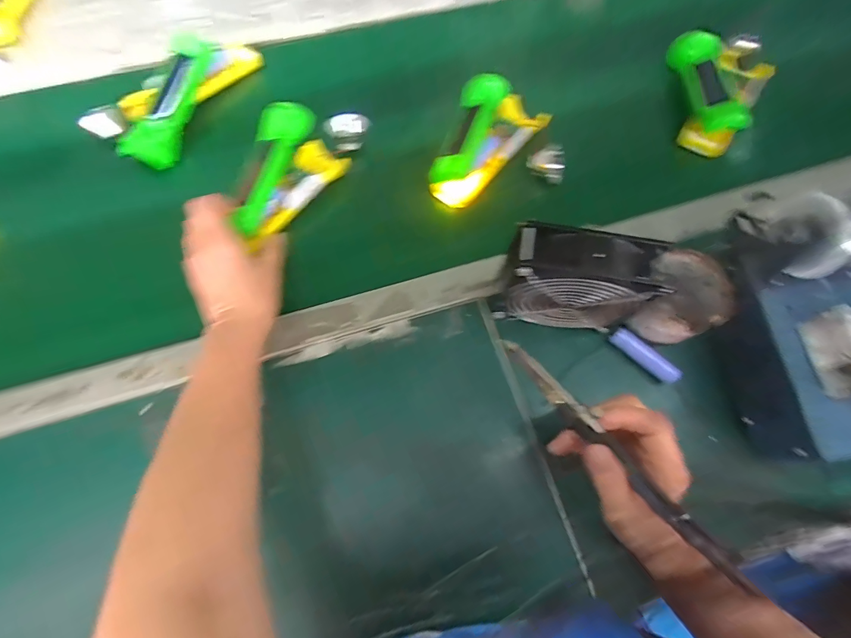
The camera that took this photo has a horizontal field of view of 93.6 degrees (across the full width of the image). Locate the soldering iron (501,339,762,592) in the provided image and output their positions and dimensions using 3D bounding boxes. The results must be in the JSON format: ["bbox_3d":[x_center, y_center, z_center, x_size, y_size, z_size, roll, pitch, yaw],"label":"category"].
[{"bbox_3d":[0.131,0.092,0.286,0.012,0.018,0.205,-39,74,-13],"label":"soldering iron"}]

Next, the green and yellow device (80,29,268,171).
[{"bbox_3d":[-0.291,-0.275,0.483,0.097,0.041,0.211,34,73,12],"label":"green and yellow device"}]

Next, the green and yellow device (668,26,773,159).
[{"bbox_3d":[0.361,-0.275,0.479,0.094,0.060,0.174,2,70,1],"label":"green and yellow device"}]

